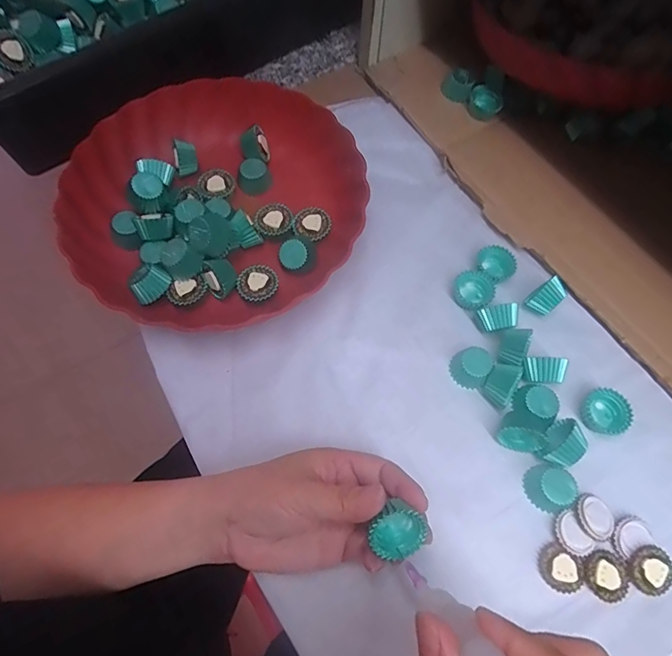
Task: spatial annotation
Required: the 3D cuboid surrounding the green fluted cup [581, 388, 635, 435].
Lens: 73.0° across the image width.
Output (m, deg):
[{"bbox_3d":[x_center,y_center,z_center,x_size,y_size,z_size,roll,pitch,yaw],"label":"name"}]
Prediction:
[{"bbox_3d":[0.197,0.060,0.330,0.029,0.015,0.030,1,67,-2],"label":"green fluted cup"}]

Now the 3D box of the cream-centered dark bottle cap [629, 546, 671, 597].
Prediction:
[{"bbox_3d":[0.202,0.154,0.288,0.028,0.009,0.028,1,67,-2],"label":"cream-centered dark bottle cap"}]

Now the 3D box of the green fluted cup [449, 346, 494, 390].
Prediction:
[{"bbox_3d":[0.102,0.030,0.344,0.027,0.023,0.024,35,70,12],"label":"green fluted cup"}]

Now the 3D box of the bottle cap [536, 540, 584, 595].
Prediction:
[{"bbox_3d":[0.145,0.154,0.290,0.029,0.004,0.025,40,71,14],"label":"bottle cap"}]

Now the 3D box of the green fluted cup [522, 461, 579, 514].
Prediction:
[{"bbox_3d":[0.146,0.108,0.308,0.028,0.017,0.029,1,67,-2],"label":"green fluted cup"}]

